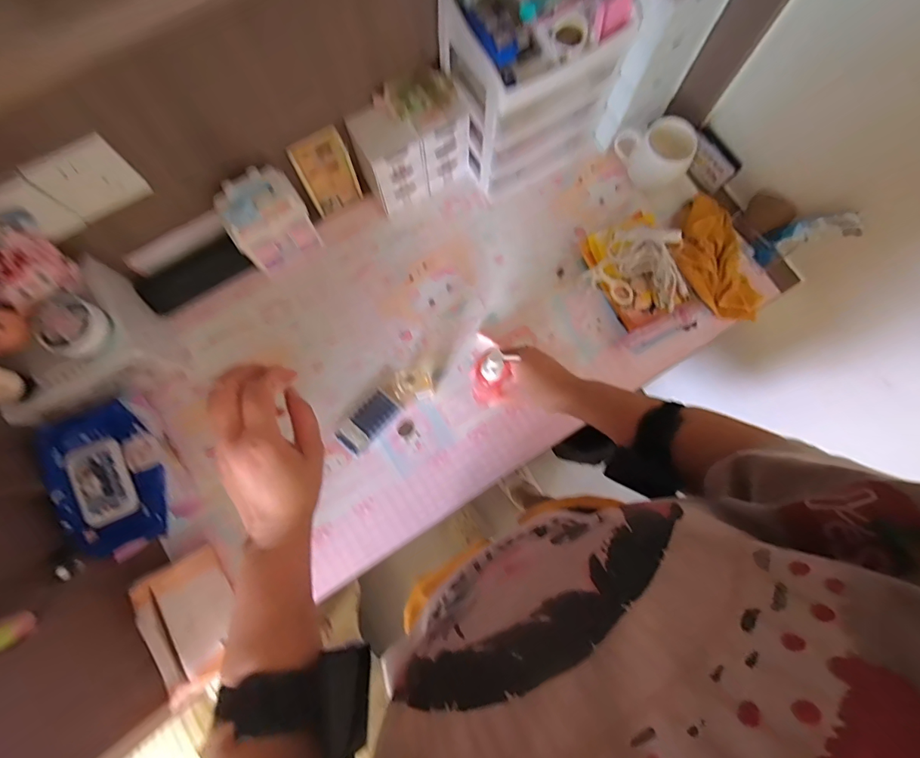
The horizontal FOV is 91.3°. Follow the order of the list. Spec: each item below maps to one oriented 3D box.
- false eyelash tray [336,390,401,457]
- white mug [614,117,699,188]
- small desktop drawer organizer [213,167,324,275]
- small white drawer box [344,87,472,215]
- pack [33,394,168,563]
[{"bbox_3d":[-0.137,0.064,0.670,0.049,0.018,0.096,42,81,7],"label":"false eyelash tray"},{"bbox_3d":[0.318,-0.369,0.736,0.080,0.081,0.116,-41,82,-8],"label":"white mug"},{"bbox_3d":[-0.281,-0.234,0.667,0.107,0.138,0.075,-32,81,-6],"label":"small desktop drawer organizer"},{"bbox_3d":[-0.075,-0.365,0.697,0.162,0.135,0.099,-30,80,-6],"label":"small white drawer box"},{"bbox_3d":[-0.445,0.127,0.572,0.119,0.038,0.186,-26,80,-5],"label":"pack"}]

